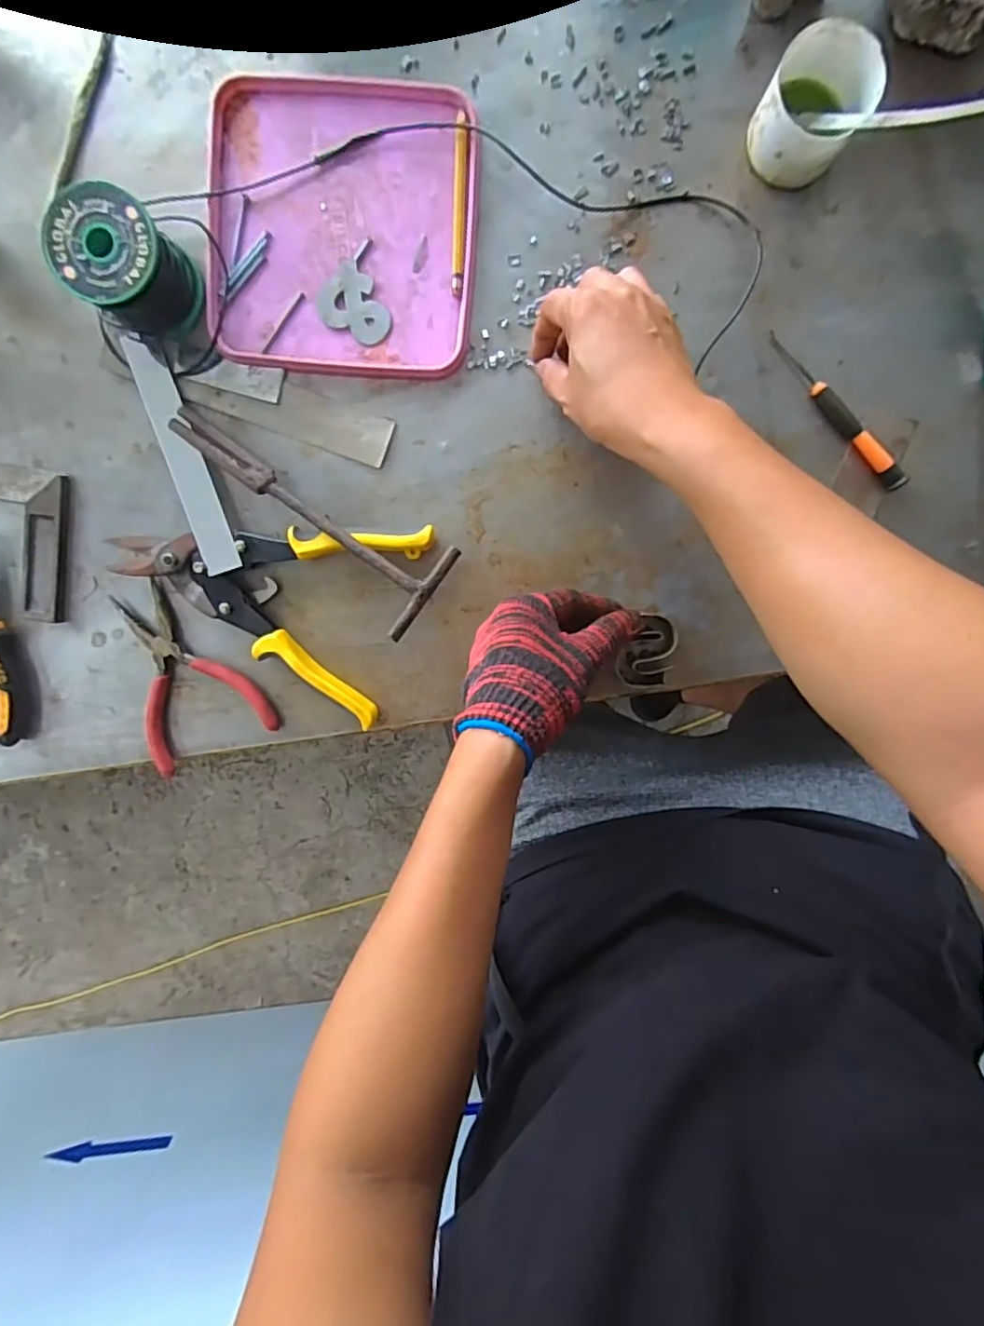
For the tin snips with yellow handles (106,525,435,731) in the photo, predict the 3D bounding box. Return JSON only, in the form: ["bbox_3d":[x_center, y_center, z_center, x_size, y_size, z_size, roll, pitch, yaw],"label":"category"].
[{"bbox_3d":[-0.161,-0.026,0.467,0.232,0.030,0.141,0,97,0],"label":"tin snips with yellow handles"}]

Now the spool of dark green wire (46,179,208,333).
[{"bbox_3d":[-0.246,-0.267,0.418,0.070,0.063,0.067,0,97,0],"label":"spool of dark green wire"}]

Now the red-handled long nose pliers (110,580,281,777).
[{"bbox_3d":[-0.244,0.007,0.483,0.101,0.011,0.139,-25,96,3],"label":"red-handled long nose pliers"}]

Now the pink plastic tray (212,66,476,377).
[{"bbox_3d":[-0.105,-0.308,0.439,0.185,0.011,0.188,4,97,0],"label":"pink plastic tray"}]

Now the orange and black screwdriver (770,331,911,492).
[{"bbox_3d":[0.251,-0.183,0.447,0.017,0.015,0.142,-41,95,5],"label":"orange and black screwdriver"}]

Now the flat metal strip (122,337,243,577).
[{"bbox_3d":[-0.224,-0.151,0.451,0.026,0.006,0.174,-19,90,0],"label":"flat metal strip"}]

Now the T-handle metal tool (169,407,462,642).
[{"bbox_3d":[-0.134,-0.115,0.450,0.224,0.040,0.072,37,96,-4],"label":"T-handle metal tool"}]

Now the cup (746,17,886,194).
[{"bbox_3d":[0.207,-0.360,0.405,0.062,0.052,0.069,32,96,-3],"label":"cup"}]

